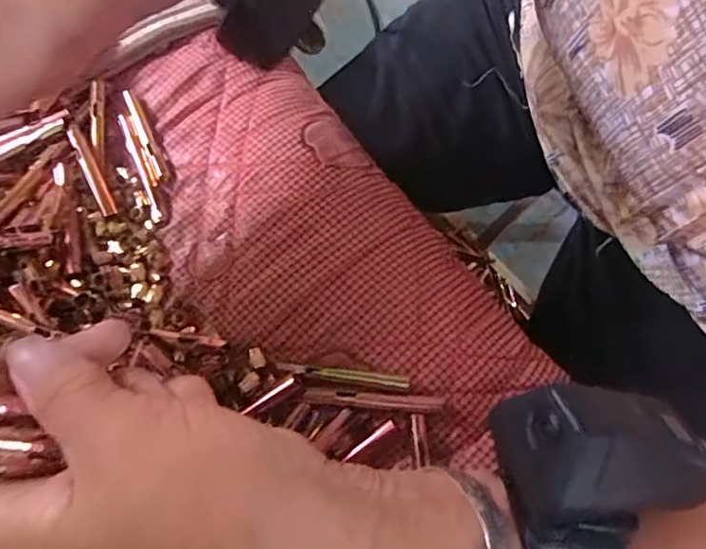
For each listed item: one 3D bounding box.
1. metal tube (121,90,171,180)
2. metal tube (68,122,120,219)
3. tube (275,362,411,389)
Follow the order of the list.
[{"bbox_3d":[-0.111,-0.075,0.294,0.006,0.006,0.057,-26,71,-7],"label":"metal tube"},{"bbox_3d":[-0.133,-0.053,0.281,0.008,0.006,0.048,-22,98,-6],"label":"metal tube"},{"bbox_3d":[-0.005,0.043,0.239,0.057,0.004,0.005,7,71,5],"label":"tube"}]

